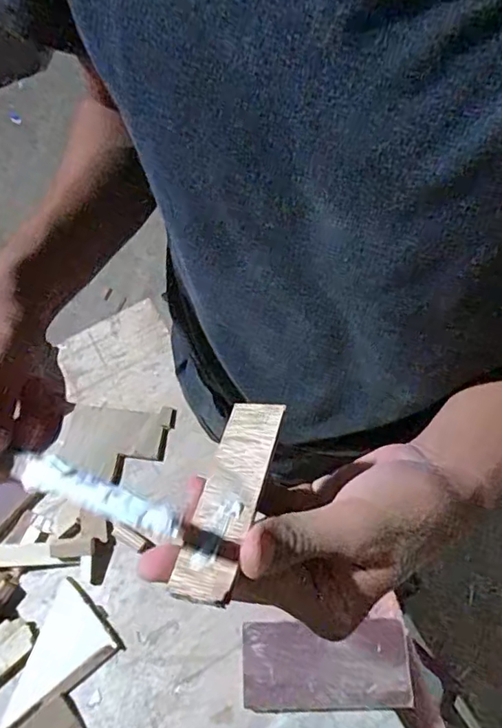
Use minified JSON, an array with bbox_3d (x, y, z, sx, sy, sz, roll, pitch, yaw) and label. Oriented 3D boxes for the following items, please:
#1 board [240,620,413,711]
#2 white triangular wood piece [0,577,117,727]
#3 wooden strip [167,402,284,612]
[{"bbox_3d":[0.088,0.352,0.637,0.193,0.024,0.090,-3,66,3],"label":"board"},{"bbox_3d":[-0.226,0.361,0.659,0.087,0.016,0.158,18,68,12],"label":"white triangular wood piece"},{"bbox_3d":[-0.009,0.053,0.227,0.026,0.004,0.089,0,50,25],"label":"wooden strip"}]

